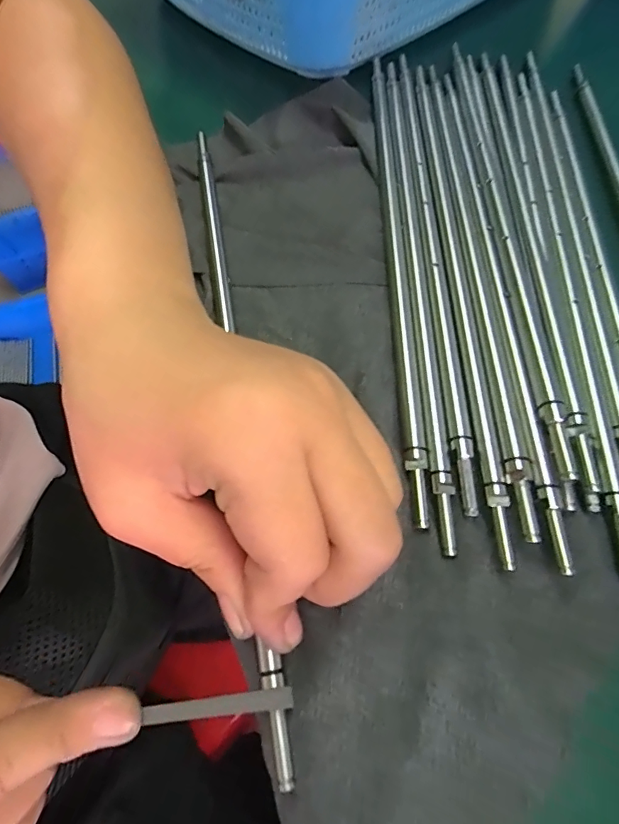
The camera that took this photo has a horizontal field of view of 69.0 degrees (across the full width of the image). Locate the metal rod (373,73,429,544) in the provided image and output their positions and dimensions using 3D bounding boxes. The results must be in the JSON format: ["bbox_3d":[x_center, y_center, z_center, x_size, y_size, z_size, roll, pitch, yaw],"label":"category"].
[{"bbox_3d":[0.038,-0.082,0.205,0.007,0.008,0.264,0,64,2],"label":"metal rod"}]

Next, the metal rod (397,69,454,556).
[{"bbox_3d":[0.048,-0.077,0.202,0.007,0.004,0.271,1,64,2],"label":"metal rod"}]

